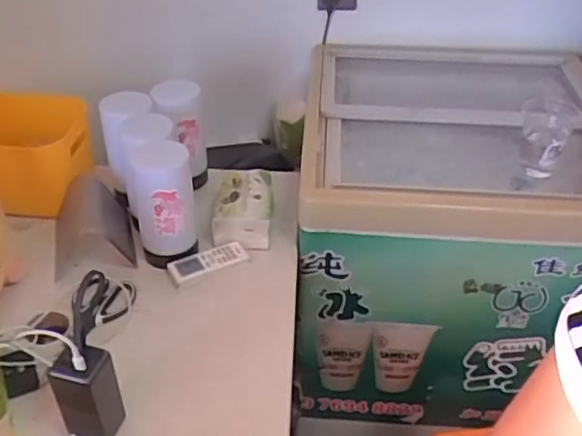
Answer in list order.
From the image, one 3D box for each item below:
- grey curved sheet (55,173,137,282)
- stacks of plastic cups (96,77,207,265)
[{"bbox_3d":[-0.323,0.005,0.982,0.127,0.136,0.093,-13,40,-16],"label":"grey curved sheet"},{"bbox_3d":[-0.215,-0.076,1.044,0.171,0.191,0.263,-10,40,-13],"label":"stacks of plastic cups"}]

